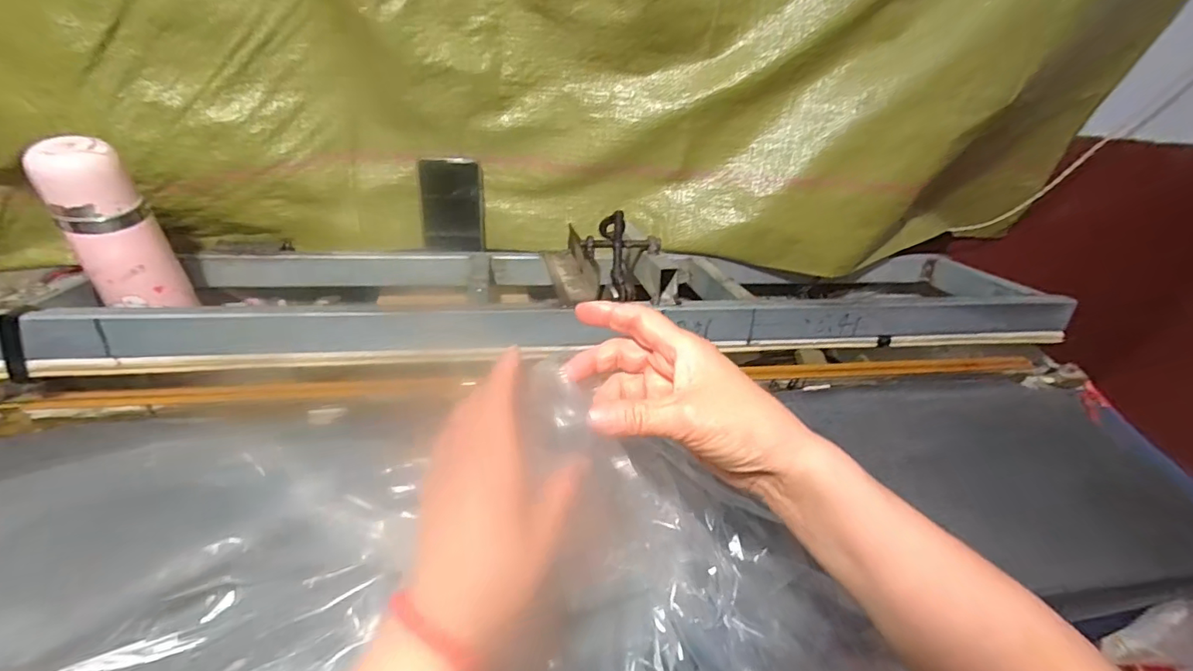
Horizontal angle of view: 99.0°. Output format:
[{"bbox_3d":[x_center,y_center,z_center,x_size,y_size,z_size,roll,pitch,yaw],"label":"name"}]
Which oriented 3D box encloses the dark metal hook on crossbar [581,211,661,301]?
[{"bbox_3d":[0.024,-0.084,0.523,0.079,0.063,0.067,10,40,4],"label":"dark metal hook on crossbar"}]

